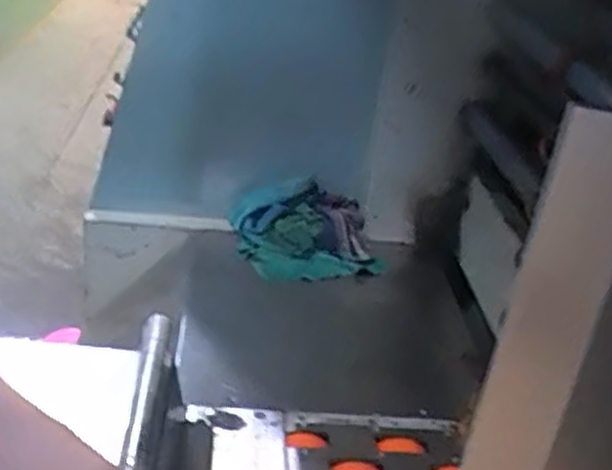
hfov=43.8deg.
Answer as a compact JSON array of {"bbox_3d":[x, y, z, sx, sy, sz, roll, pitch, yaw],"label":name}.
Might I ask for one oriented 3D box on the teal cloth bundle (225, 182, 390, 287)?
[{"bbox_3d":[0.001,-0.003,1.498,0.279,0.131,0.171,2,29,-10],"label":"teal cloth bundle"}]

